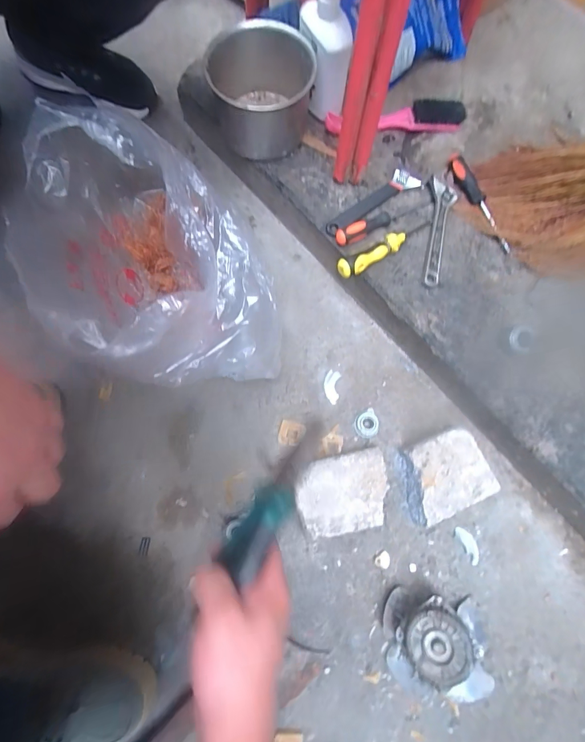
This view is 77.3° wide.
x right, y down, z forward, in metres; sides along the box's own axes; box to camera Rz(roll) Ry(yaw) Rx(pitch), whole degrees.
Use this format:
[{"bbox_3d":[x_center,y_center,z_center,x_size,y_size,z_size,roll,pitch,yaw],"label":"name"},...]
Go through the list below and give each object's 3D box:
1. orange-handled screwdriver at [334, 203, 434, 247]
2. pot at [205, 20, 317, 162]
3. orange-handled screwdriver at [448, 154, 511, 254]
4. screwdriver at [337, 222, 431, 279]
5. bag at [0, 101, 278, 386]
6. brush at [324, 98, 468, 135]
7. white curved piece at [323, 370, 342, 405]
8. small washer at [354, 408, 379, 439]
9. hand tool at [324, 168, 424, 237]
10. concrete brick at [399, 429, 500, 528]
[{"bbox_3d":[0.143,-0.237,0.563,0.165,0.022,0.025,-26,79,-8],"label":"orange-handled screwdriver"},{"bbox_3d":[-0.044,-0.417,0.562,0.142,0.112,0.145,4,76,-1],"label":"pot"},{"bbox_3d":[0.295,-0.265,0.572,0.021,0.028,0.174,-28,79,-8],"label":"orange-handled screwdriver"},{"bbox_3d":[0.142,-0.188,0.552,0.171,0.030,0.025,-31,79,-9],"label":"screwdriver"},{"bbox_3d":[-0.209,-0.147,0.524,0.229,0.253,0.434,-42,80,-9],"label":"bag"},{"bbox_3d":[0.170,-0.413,0.600,0.227,0.034,0.032,-4,76,-3],"label":"brush"},{"bbox_3d":[0.066,0.026,0.609,0.026,0.004,0.055,8,77,2],"label":"white curved piece"},{"bbox_3d":[0.121,0.088,0.595,0.042,0.012,0.040,0,77,0],"label":"small washer"},{"bbox_3d":[0.128,-0.273,0.591,0.172,0.011,0.042,-33,80,-9],"label":"hand tool"},{"bbox_3d":[0.227,0.157,0.559,0.122,0.053,0.107,-22,78,-5],"label":"concrete brick"}]

